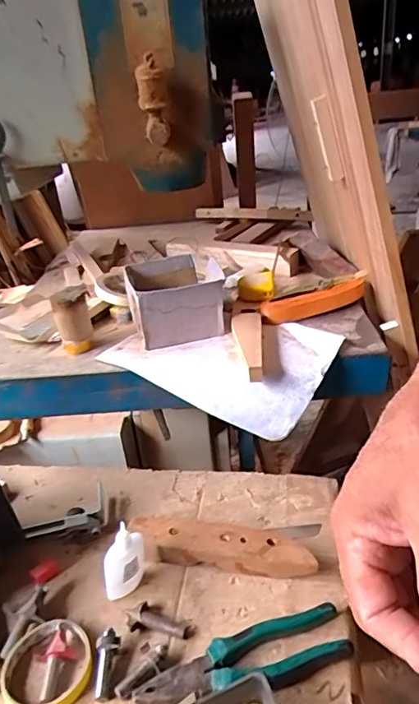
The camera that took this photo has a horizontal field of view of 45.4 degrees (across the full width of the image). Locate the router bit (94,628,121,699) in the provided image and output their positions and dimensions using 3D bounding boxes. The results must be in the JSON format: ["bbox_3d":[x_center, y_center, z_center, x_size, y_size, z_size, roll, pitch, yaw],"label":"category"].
[{"bbox_3d":[-0.095,0.289,0.466,0.021,0.017,0.054,-2,50,5],"label":"router bit"}]

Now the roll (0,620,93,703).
[{"bbox_3d":[-0.152,0.296,0.471,0.082,0.016,0.084,-4,28,2],"label":"roll"}]

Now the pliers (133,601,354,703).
[{"bbox_3d":[0.035,0.285,0.460,0.195,0.019,0.056,-14,29,-17],"label":"pliers"}]

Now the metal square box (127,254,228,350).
[{"bbox_3d":[-0.057,-0.081,0.763,0.124,0.086,0.146,-13,29,-13],"label":"metal square box"}]

